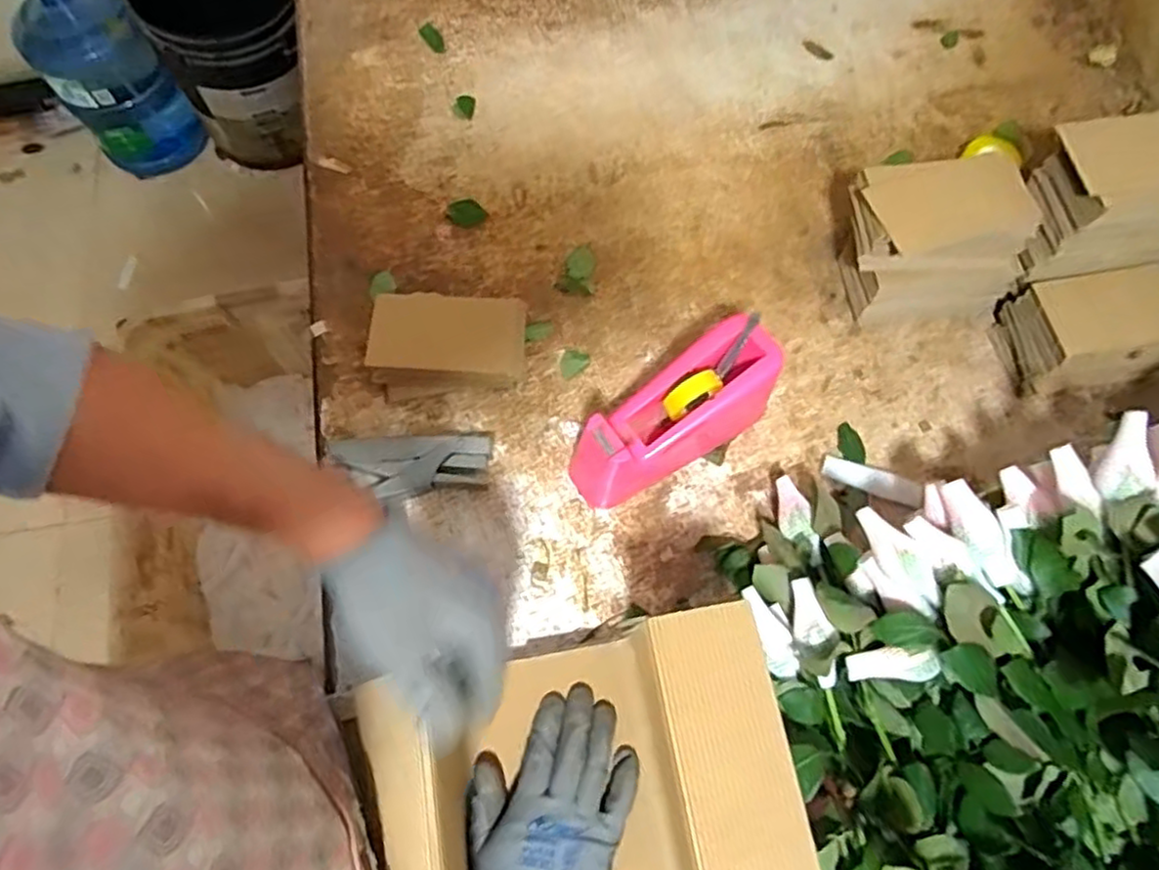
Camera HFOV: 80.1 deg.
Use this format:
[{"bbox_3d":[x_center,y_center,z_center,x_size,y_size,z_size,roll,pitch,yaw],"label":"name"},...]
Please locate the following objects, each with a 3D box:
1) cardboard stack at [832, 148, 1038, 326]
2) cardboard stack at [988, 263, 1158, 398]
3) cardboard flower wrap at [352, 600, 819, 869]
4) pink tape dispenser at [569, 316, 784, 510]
[{"bbox_3d":[0.336,-0.184,0.674,0.162,0.145,0.105,-10,70,-5],"label":"cardboard stack"},{"bbox_3d":[0.506,-0.103,0.674,0.150,0.090,0.094,-8,70,-4],"label":"cardboard stack"},{"bbox_3d":[0.000,0.254,0.469,0.245,0.164,0.206,-12,71,-6],"label":"cardboard flower wrap"},{"bbox_3d":[0.084,-0.015,0.629,0.199,0.102,0.079,-31,73,-12],"label":"pink tape dispenser"}]

